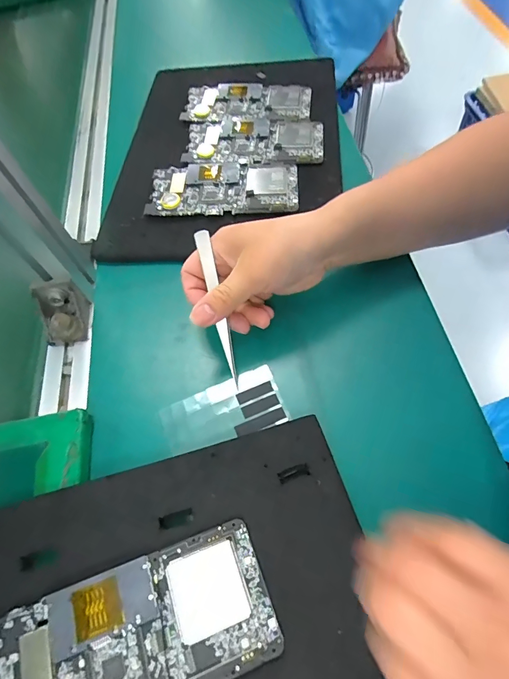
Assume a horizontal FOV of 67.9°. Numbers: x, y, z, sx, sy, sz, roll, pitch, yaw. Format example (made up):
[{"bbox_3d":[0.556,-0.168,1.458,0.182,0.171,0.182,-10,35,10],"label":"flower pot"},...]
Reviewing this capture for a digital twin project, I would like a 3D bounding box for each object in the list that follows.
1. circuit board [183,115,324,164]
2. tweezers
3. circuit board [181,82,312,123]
[{"bbox_3d":[0.000,-0.233,0.438,0.155,0.010,0.082,2,61,8],"label":"circuit board"},{"bbox_3d":[-0.028,-0.023,0.291,0.011,0.007,0.119,-12,95,-5],"label":"tweezers"},{"bbox_3d":[-0.009,-0.298,0.473,0.156,0.011,0.076,2,61,8],"label":"circuit board"}]

